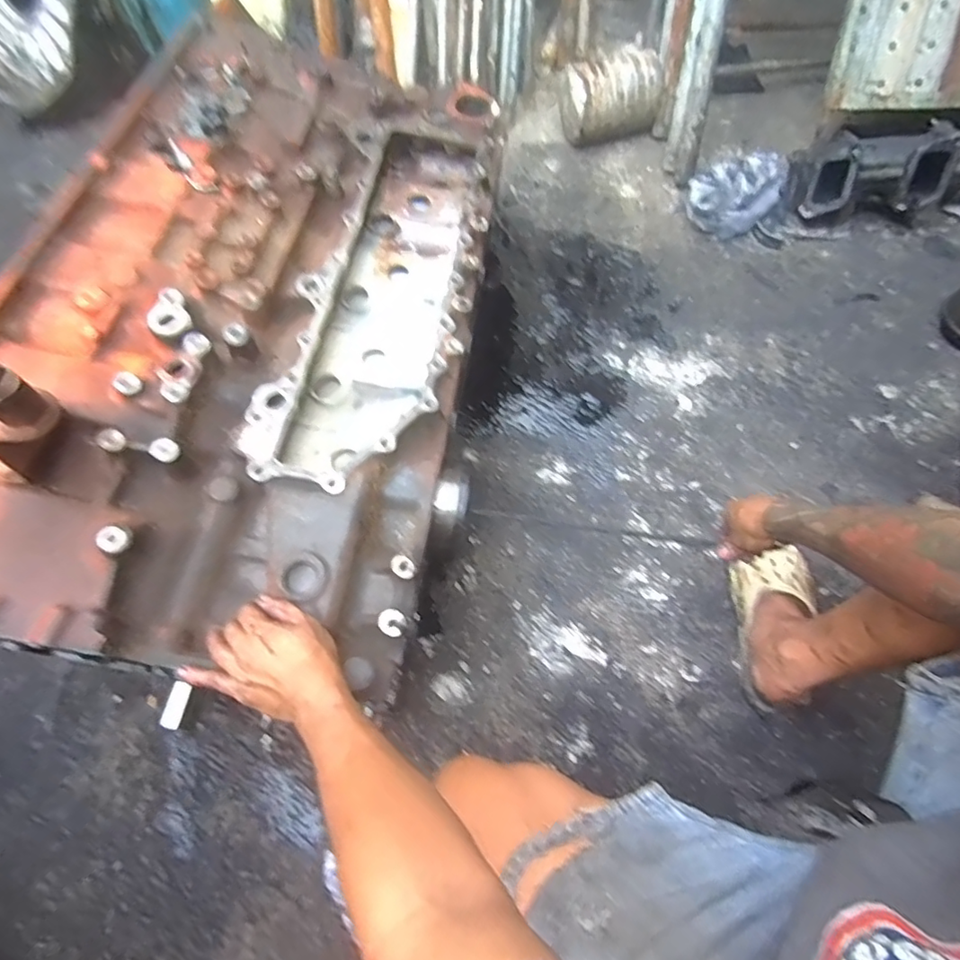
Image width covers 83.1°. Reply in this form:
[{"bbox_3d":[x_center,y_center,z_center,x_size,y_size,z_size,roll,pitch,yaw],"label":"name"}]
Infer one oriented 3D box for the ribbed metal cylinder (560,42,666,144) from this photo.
[{"bbox_3d":[0.300,-0.874,1.249,0.212,0.180,0.141,-1,64,3],"label":"ribbed metal cylinder"}]

